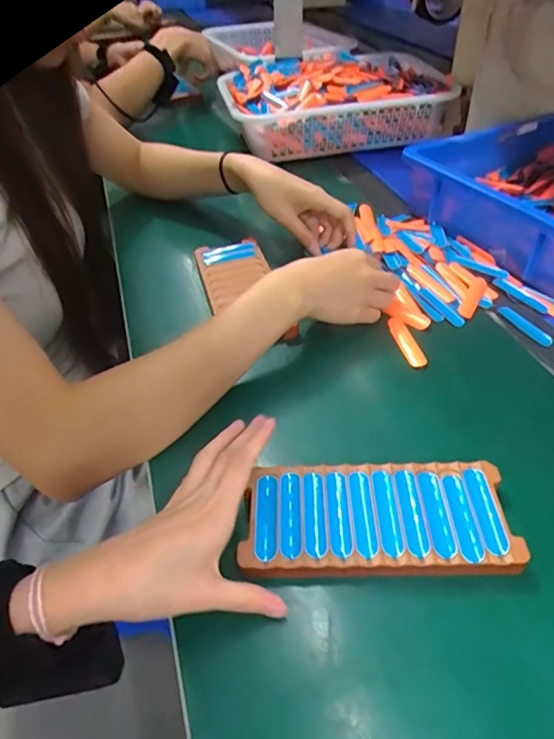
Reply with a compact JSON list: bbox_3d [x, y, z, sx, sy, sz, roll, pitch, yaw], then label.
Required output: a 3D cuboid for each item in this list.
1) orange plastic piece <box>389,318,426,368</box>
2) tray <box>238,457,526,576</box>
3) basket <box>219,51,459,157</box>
[{"bbox_3d":[0.120,-0.027,0.473,0.020,0.005,0.070,-10,45,-6],"label":"orange plastic piece"},{"bbox_3d":[0.065,0.096,0.334,0.168,0.014,0.077,-2,45,2],"label":"tray"},{"bbox_3d":[0.097,-0.456,0.859,0.372,0.098,0.256,-9,43,-8],"label":"basket"}]

